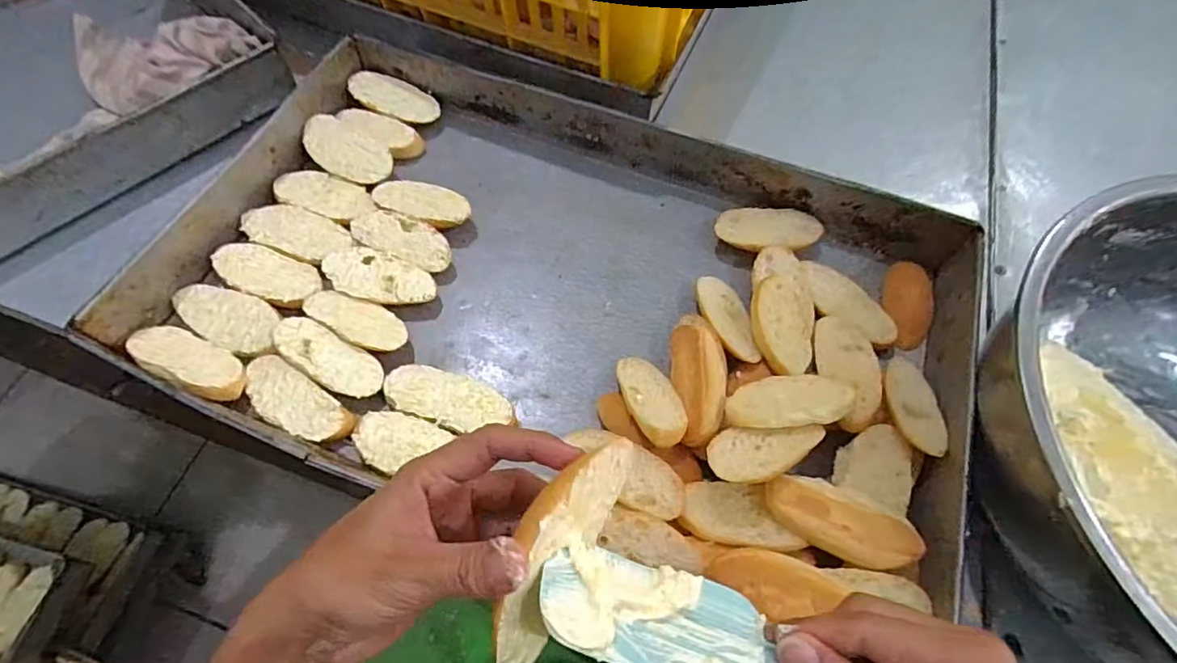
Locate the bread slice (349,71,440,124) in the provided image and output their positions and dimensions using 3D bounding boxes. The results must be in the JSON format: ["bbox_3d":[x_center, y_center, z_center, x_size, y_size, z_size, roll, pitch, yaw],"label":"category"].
[{"bbox_3d":[-0.193,-0.234,0.557,0.087,0.017,0.048,21,64,9],"label":"bread slice"}]

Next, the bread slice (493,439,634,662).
[{"bbox_3d":[-0.016,0.086,0.226,0.019,0.043,0.095,22,88,42],"label":"bread slice"}]

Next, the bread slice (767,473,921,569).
[{"bbox_3d":[0.164,0.122,0.362,0.098,0.017,0.041,22,64,9],"label":"bread slice"}]

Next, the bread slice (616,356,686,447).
[{"bbox_3d":[0.045,0.047,0.410,0.037,0.012,0.087,-12,36,-8],"label":"bread slice"}]

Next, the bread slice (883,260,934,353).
[{"bbox_3d":[0.276,-0.024,0.485,0.034,0.015,0.083,14,63,5],"label":"bread slice"}]

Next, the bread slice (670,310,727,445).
[{"bbox_3d":[0.082,0.030,0.420,0.038,0.022,0.114,7,62,2],"label":"bread slice"}]

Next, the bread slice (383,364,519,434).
[{"bbox_3d":[-0.103,0.055,0.427,0.101,0.022,0.040,19,63,8],"label":"bread slice"}]

